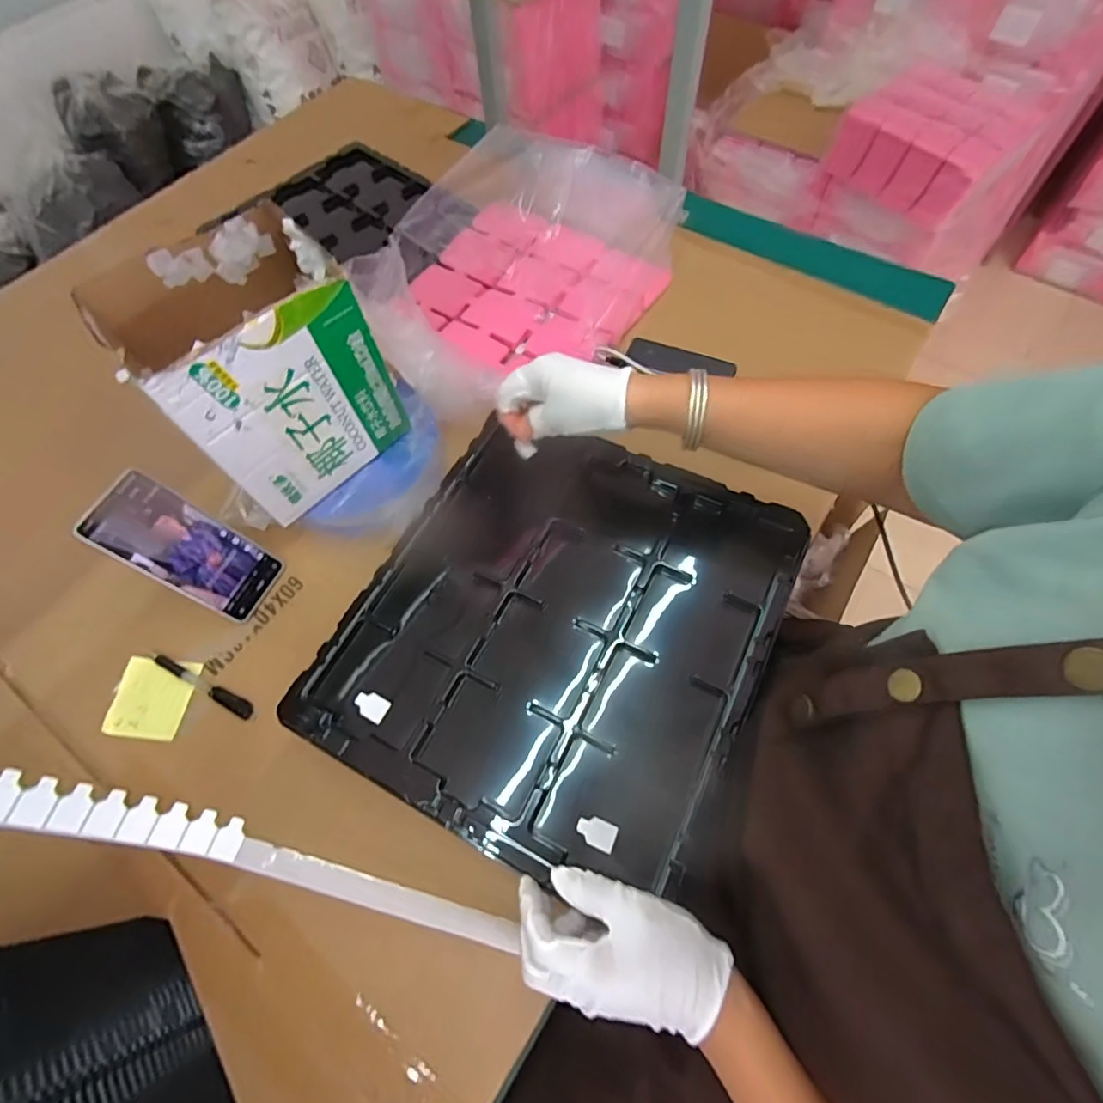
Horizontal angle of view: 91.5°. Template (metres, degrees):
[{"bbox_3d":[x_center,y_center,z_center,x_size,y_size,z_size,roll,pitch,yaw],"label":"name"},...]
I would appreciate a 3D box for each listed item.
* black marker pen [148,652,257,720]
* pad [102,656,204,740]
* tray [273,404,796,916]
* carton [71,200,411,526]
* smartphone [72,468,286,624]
[{"bbox_3d":[-0.346,0.129,0.528,0.139,0.012,0.013,23,66,13],"label":"black marker pen"},{"bbox_3d":[-0.392,0.143,0.529,0.078,0.006,0.074,5,64,5],"label":"pad"},{"bbox_3d":[0.009,0.055,0.465,0.324,0.019,0.362,25,67,14],"label":"tray"},{"bbox_3d":[-0.275,-0.175,0.522,0.145,0.192,0.181,39,71,19],"label":"carton"},{"bbox_3d":[-0.352,-0.002,0.526,0.007,0.163,0.080,1,57,45],"label":"smartphone"}]

